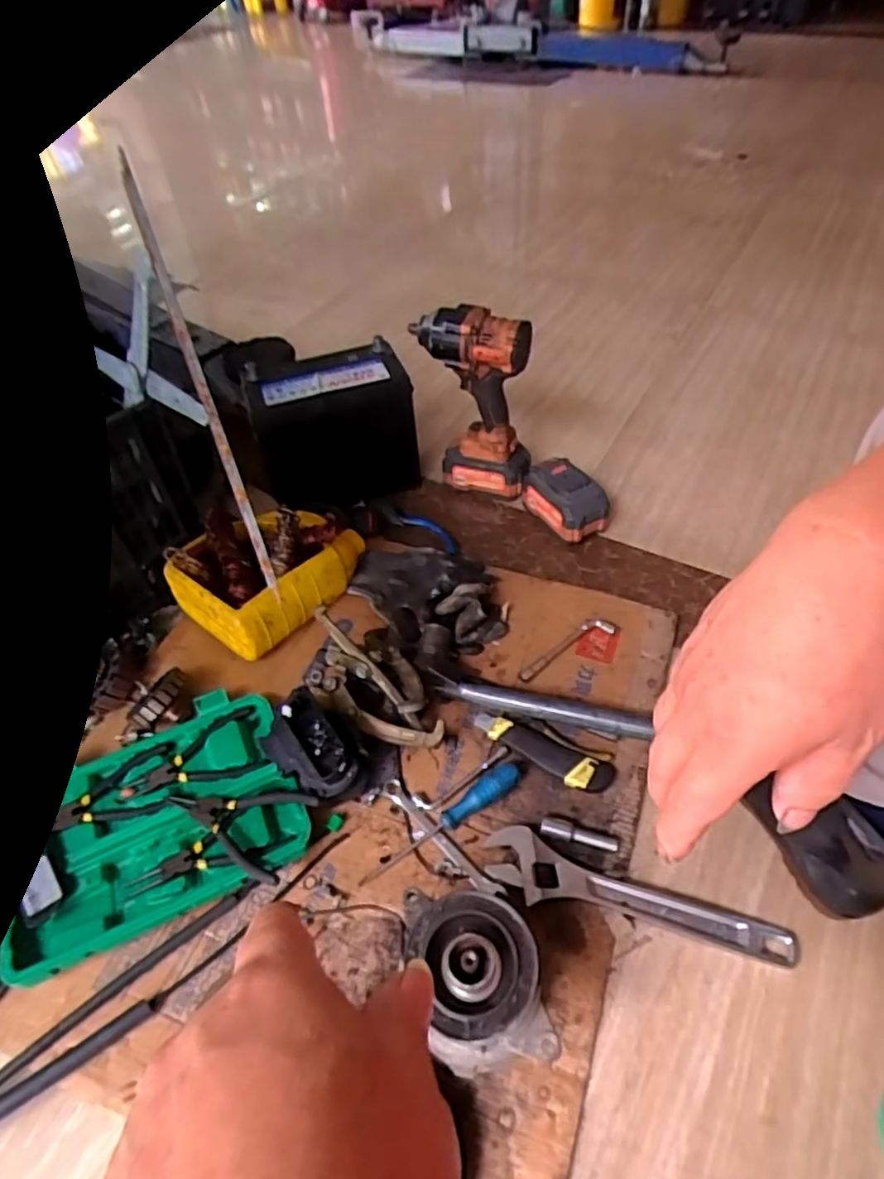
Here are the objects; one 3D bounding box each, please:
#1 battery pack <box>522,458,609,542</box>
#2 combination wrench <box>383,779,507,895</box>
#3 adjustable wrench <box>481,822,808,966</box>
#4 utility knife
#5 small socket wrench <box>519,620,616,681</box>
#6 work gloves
[{"bbox_3d":[0.182,-0.133,0.949,0.077,0.084,0.125,-22,51,-19],"label":"battery pack"},{"bbox_3d":[-0.004,0.254,0.660,0.023,0.013,0.165,-36,56,-28],"label":"combination wrench"},{"bbox_3d":[0.181,0.298,0.609,0.285,0.020,0.059,16,49,15],"label":"adjustable wrench"},{"bbox_3d":[0.111,0.174,0.717,0.161,0.020,0.042,27,53,23],"label":"utility knife"},{"bbox_3d":[0.153,0.072,0.806,0.147,0.009,0.030,-25,52,-20],"label":"small socket wrench"},{"bbox_3d":[-0.011,-0.008,0.859,0.167,0.065,0.222,-31,54,-25],"label":"work gloves"}]

